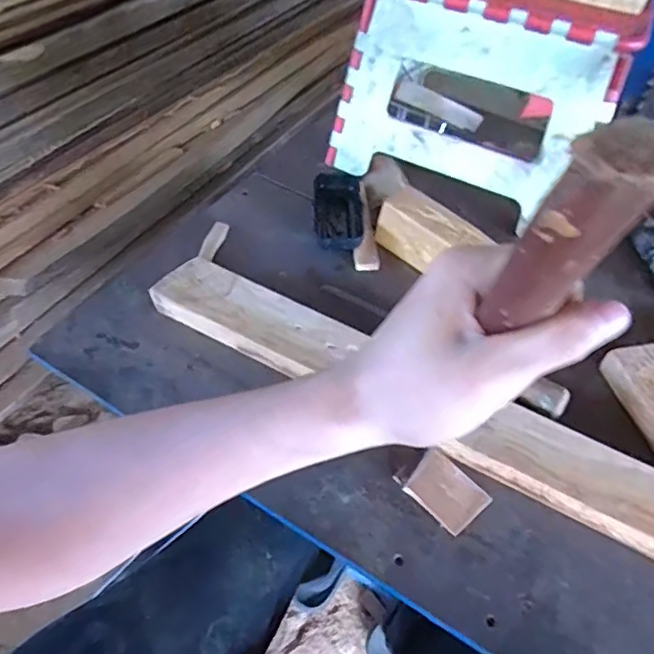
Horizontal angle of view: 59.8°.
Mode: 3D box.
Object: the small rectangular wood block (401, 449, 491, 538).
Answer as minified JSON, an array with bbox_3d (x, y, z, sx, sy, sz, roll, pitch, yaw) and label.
[{"bbox_3d":[0.091,0.123,0.428,0.054,0.009,0.047,38,55,24],"label":"small rectangular wood block"}]

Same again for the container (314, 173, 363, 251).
[{"bbox_3d":[0.012,-0.127,0.621,0.049,0.024,0.116,3,49,-4],"label":"container"}]

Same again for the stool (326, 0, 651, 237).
[{"bbox_3d":[0.174,-0.274,0.623,0.272,0.200,0.187,25,51,14],"label":"stool"}]

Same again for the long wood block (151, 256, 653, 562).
[{"bbox_3d":[0.067,0.056,0.468,0.474,0.027,0.058,25,51,15],"label":"long wood block"}]

